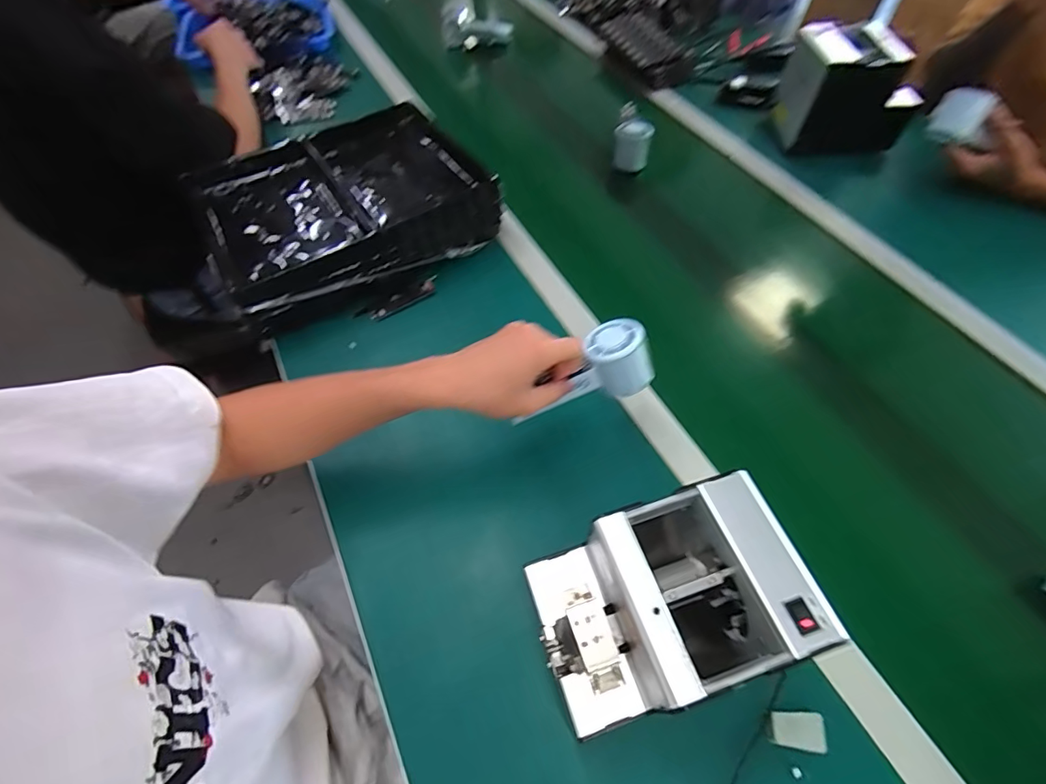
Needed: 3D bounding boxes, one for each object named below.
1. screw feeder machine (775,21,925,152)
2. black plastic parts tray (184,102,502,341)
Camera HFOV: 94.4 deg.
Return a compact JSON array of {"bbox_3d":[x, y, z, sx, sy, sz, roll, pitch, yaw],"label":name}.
[{"bbox_3d":[0.536,-0.499,0.799,0.180,0.139,0.122,-3,57,0],"label":"screw feeder machine"},{"bbox_3d":[-0.260,-0.265,0.717,0.373,0.101,0.294,-29,61,-16],"label":"black plastic parts tray"}]

